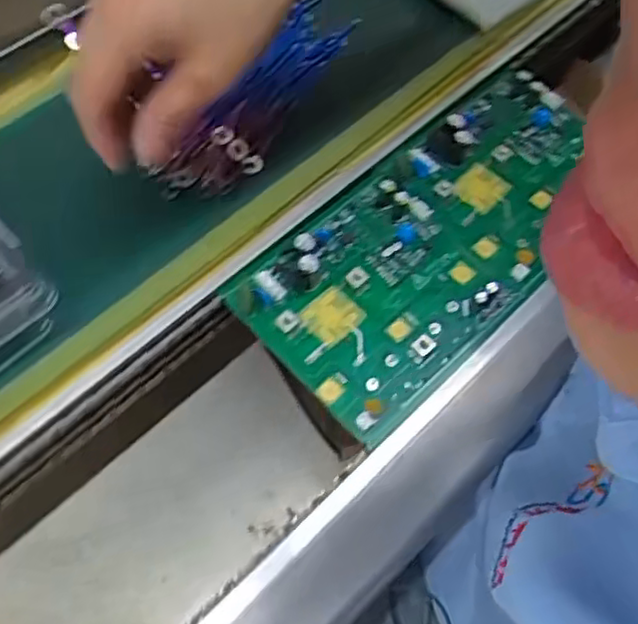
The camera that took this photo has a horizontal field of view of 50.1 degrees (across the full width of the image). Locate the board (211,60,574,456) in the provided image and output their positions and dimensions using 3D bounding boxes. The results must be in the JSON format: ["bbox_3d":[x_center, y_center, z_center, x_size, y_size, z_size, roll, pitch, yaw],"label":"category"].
[{"bbox_3d":[0.076,-0.051,0.405,0.255,0.020,0.119,-41,73,-19],"label":"board"}]

